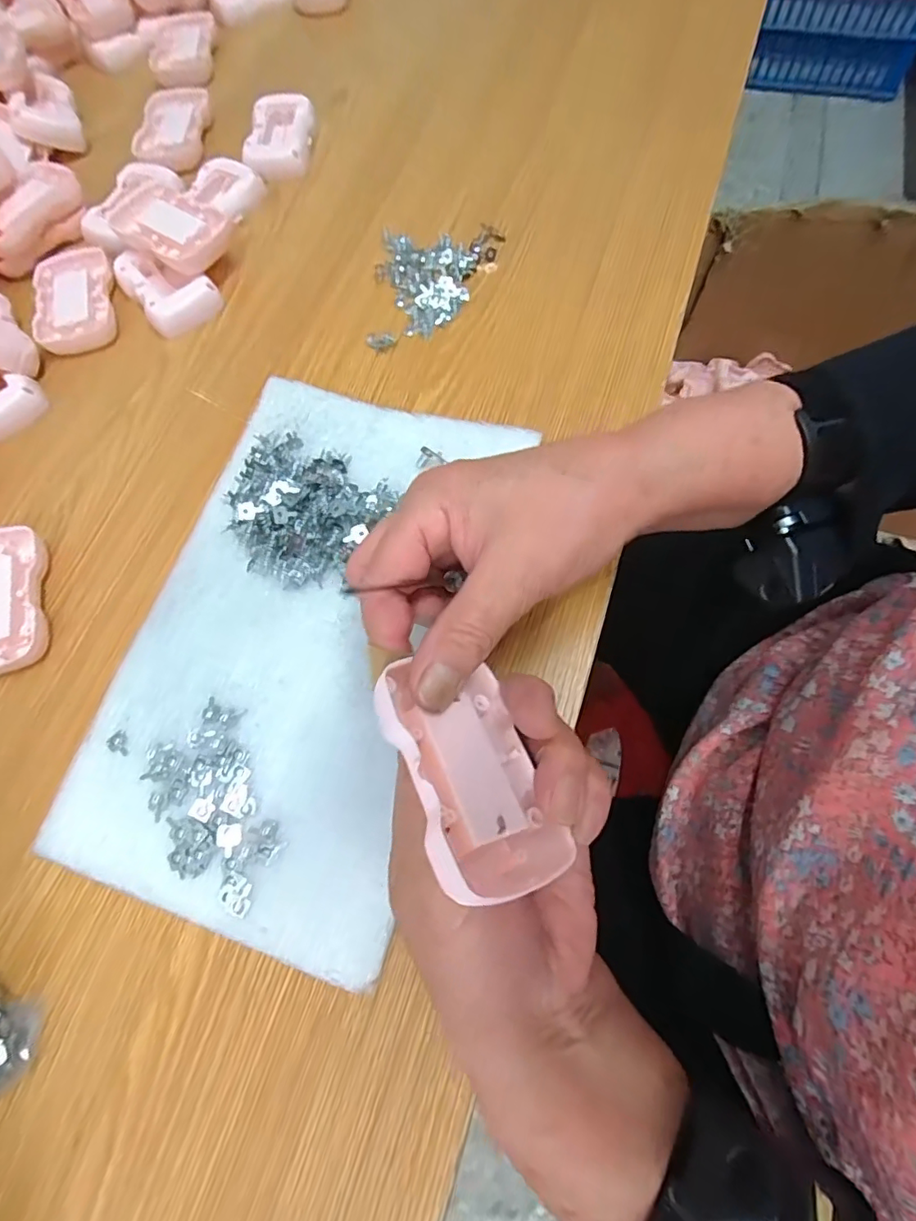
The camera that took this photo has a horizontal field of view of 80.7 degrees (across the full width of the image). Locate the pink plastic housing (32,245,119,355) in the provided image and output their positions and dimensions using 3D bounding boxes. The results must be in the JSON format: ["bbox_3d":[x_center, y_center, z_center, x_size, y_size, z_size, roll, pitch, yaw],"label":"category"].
[{"bbox_3d":[-0.288,-0.235,0.405,0.058,0.009,0.093,-12,72,-3],"label":"pink plastic housing"}]

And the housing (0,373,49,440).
[{"bbox_3d":[-0.309,-0.138,0.369,0.032,0.014,0.052,39,77,16],"label":"housing"}]

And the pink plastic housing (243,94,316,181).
[{"bbox_3d":[-0.149,-0.395,0.450,0.051,0.020,0.079,0,70,4],"label":"pink plastic housing"}]

